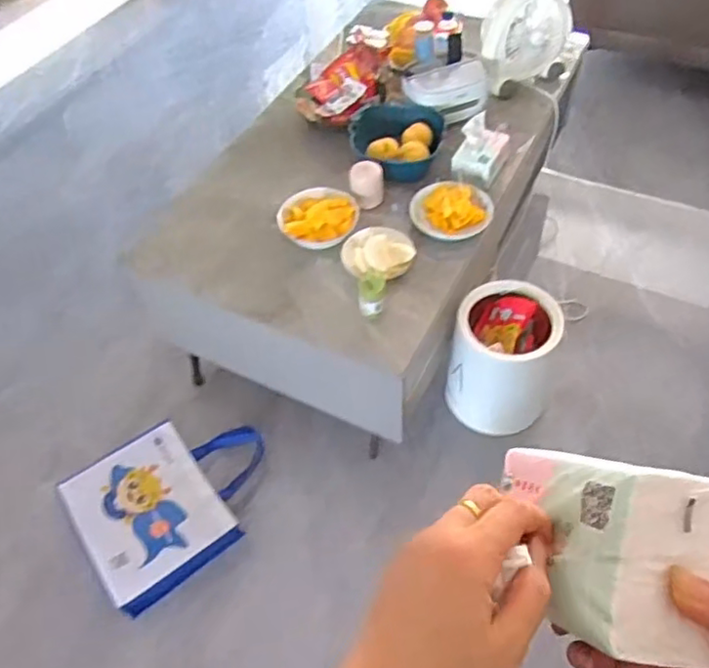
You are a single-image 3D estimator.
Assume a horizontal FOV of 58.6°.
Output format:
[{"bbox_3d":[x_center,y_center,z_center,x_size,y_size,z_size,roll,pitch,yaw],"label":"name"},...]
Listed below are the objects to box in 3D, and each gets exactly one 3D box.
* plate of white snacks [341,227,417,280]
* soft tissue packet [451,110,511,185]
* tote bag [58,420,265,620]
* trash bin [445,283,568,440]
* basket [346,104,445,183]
[{"bbox_3d":[0.049,-0.174,1.332,0.155,0.031,0.146,-2,53,3],"label":"plate of white snacks"},{"bbox_3d":[0.292,-0.427,1.432,0.094,0.099,0.142,25,59,21],"label":"soft tissue packet"},{"bbox_3d":[-0.437,0.374,1.522,0.475,0.068,0.393,-35,58,-20],"label":"tote bag"},{"bbox_3d":[0.355,0.068,1.528,0.233,0.377,0.213,-2,53,3],"label":"trash bin"},{"bbox_3d":[0.097,-0.452,1.512,0.219,0.106,0.192,6,54,9],"label":"basket"}]

